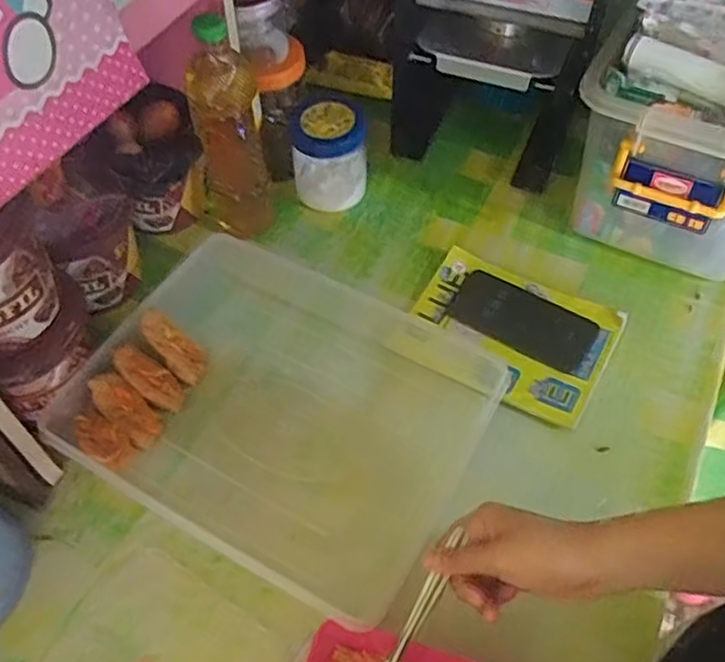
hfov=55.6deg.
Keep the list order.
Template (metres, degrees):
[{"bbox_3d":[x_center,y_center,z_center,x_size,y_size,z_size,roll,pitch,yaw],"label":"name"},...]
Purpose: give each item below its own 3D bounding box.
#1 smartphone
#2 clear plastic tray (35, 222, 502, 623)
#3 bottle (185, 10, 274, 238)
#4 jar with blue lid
[{"bbox_3d":[0.172,-0.015,0.749,0.154,0.007,0.078,29,59,20],"label":"smartphone"},{"bbox_3d":[-0.086,0.065,0.668,0.367,0.056,0.303,27,59,19],"label":"clear plastic tray"},{"bbox_3d":[-0.147,-0.216,0.741,0.072,0.253,0.061,-14,55,-9],"label":"bottle"},{"bbox_3d":[-0.039,-0.221,0.839,0.090,0.110,0.089,2,54,2],"label":"jar with blue lid"}]

